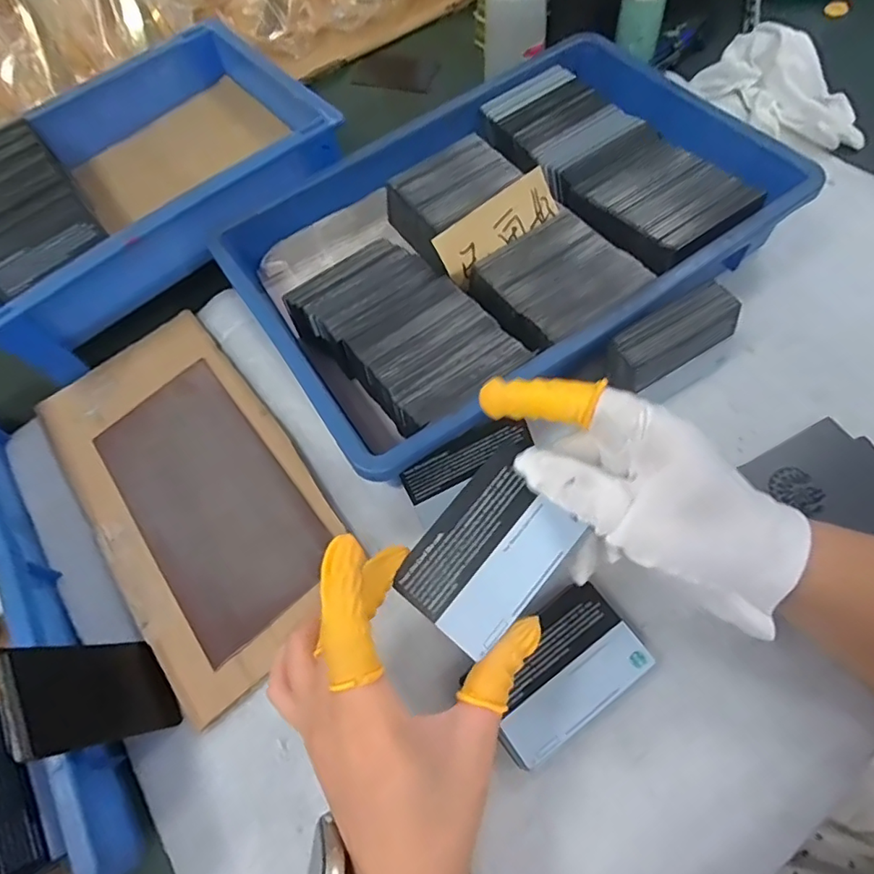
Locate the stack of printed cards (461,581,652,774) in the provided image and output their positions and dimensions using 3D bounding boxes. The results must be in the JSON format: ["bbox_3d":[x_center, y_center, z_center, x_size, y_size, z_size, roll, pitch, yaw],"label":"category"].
[{"bbox_3d":[0.065,0.126,0.293,0.088,0.019,0.055,-36,67,-14],"label":"stack of printed cards"}]

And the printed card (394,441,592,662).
[{"bbox_3d":[0.024,0.051,0.242,0.054,0.004,0.079,39,84,8],"label":"printed card"}]

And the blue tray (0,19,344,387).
[{"bbox_3d":[-0.250,-0.205,0.444,0.298,0.071,0.212,-37,67,-15],"label":"blue tray"}]

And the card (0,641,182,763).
[{"bbox_3d":[-0.178,0.130,0.282,0.011,0.084,0.056,-39,63,5],"label":"card"}]

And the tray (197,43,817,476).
[{"bbox_3d":[0.044,-0.155,0.401,0.368,0.056,0.266,-32,66,-13],"label":"tray"}]

